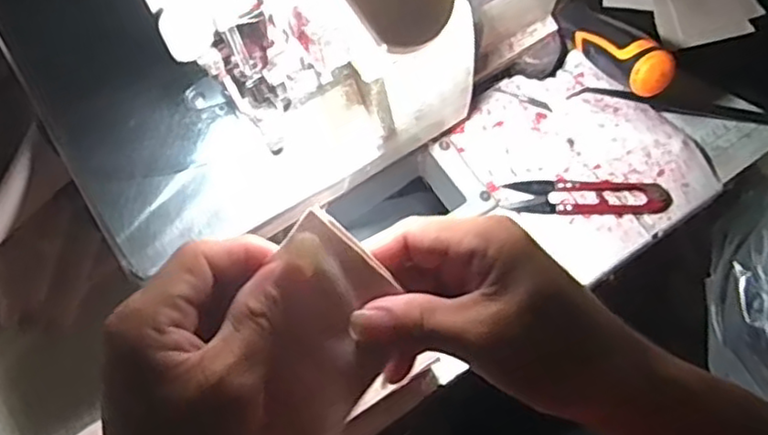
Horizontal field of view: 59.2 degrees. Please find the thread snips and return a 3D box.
[{"bbox_3d":[0.134,-0.014,0.443,0.106,0.008,0.022,2,72,-1],"label":"thread snips"}]

